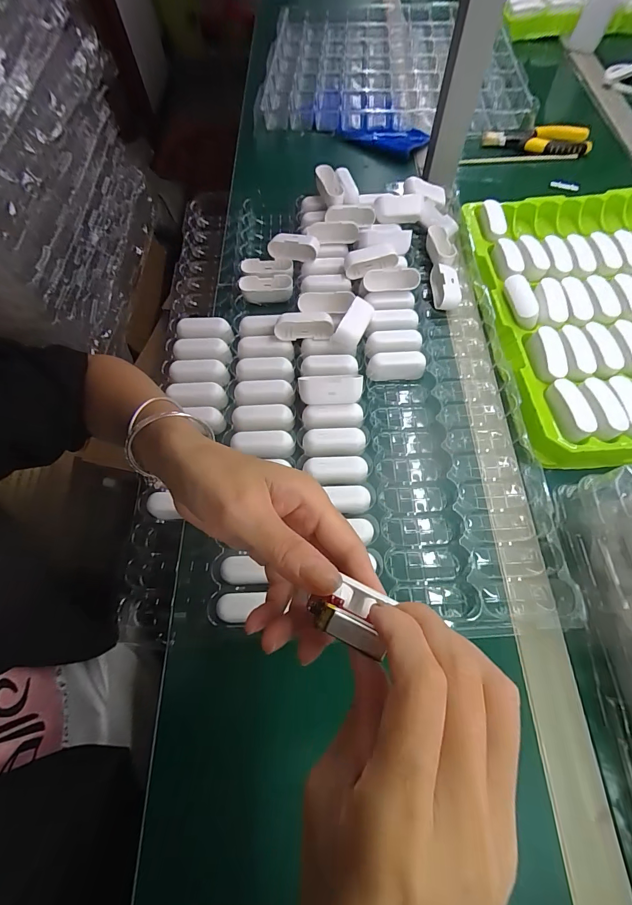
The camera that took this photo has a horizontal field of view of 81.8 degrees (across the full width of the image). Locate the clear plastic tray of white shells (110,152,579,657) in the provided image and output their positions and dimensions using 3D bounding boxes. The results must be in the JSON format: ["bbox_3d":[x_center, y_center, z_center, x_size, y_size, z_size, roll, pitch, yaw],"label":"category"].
[{"bbox_3d":[0.019,-0.109,0.415,0.389,0.044,0.571,-2,66,2],"label":"clear plastic tray of white shells"}]

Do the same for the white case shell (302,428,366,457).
[{"bbox_3d":[0.019,-0.007,0.373,0.061,0.023,0.030,-2,66,2],"label":"white case shell"}]

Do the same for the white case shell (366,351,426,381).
[{"bbox_3d":[0.090,-0.097,0.415,0.063,0.023,0.024,-2,66,2],"label":"white case shell"}]

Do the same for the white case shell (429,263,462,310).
[{"bbox_3d":[0.162,-0.206,0.450,0.033,0.028,0.067,1,66,3],"label":"white case shell"}]

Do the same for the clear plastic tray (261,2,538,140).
[{"bbox_3d":[0.135,-0.732,0.676,0.438,0.032,0.433,2,67,4],"label":"clear plastic tray"}]

